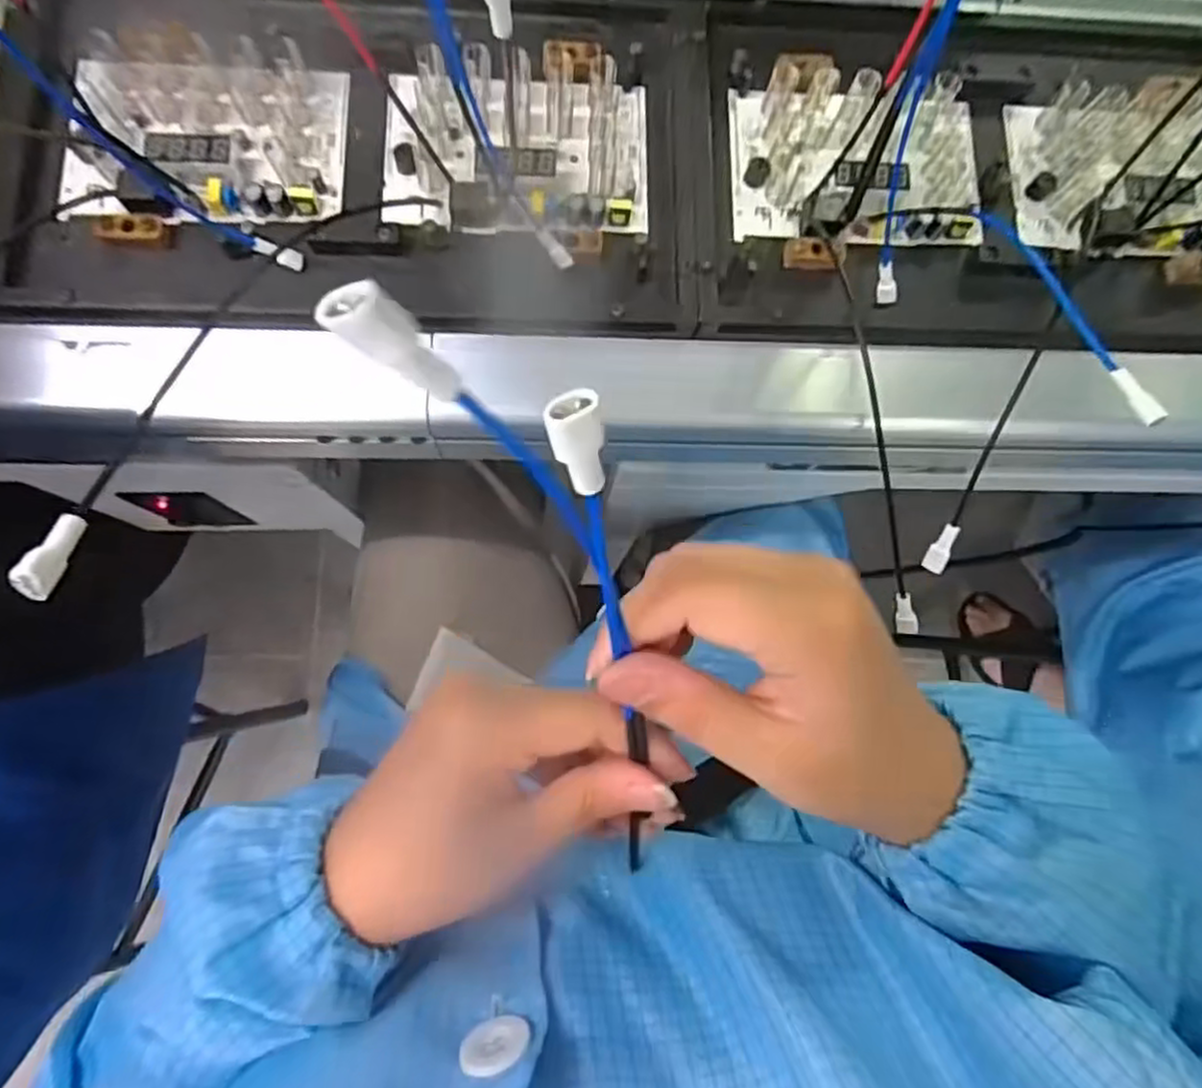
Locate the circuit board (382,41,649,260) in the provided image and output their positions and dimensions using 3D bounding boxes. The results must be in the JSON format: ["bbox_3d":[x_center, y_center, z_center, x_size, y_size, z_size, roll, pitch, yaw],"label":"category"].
[{"bbox_3d":[-0.044,-0.204,0.366,0.134,0.020,0.110,0,84,0],"label":"circuit board"}]

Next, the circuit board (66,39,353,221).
[{"bbox_3d":[-0.201,-0.209,0.358,0.134,0.021,0.086,2,84,0],"label":"circuit board"}]

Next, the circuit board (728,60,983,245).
[{"bbox_3d":[0.138,-0.209,0.375,0.133,0.021,0.091,-2,84,0],"label":"circuit board"}]

